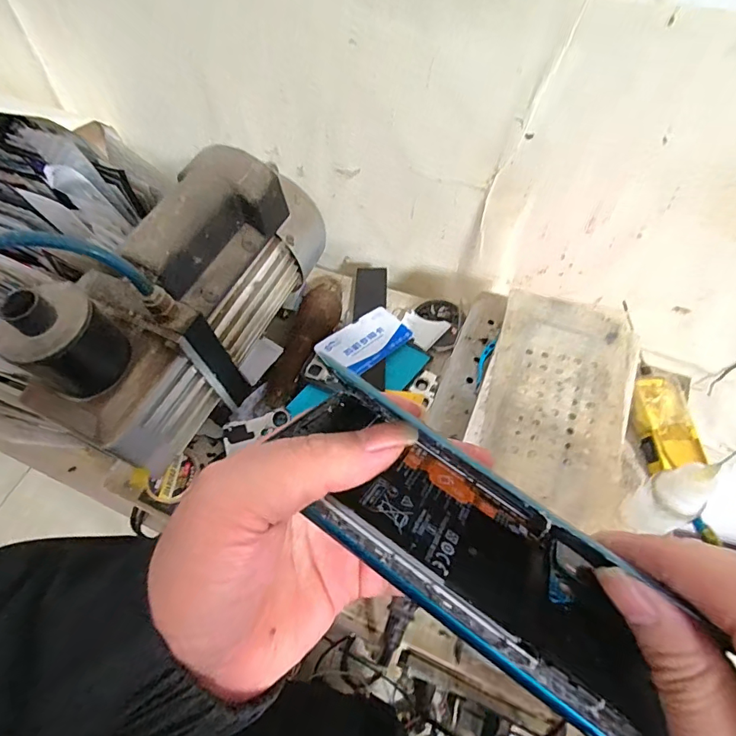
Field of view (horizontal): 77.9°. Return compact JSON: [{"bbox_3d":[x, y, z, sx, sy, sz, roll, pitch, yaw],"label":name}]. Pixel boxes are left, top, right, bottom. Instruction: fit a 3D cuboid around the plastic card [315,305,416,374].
[{"bbox_3d":[-0.001,-0.027,0.447,0.080,0.009,0.055,-39,66,-18],"label":"plastic card"}]

